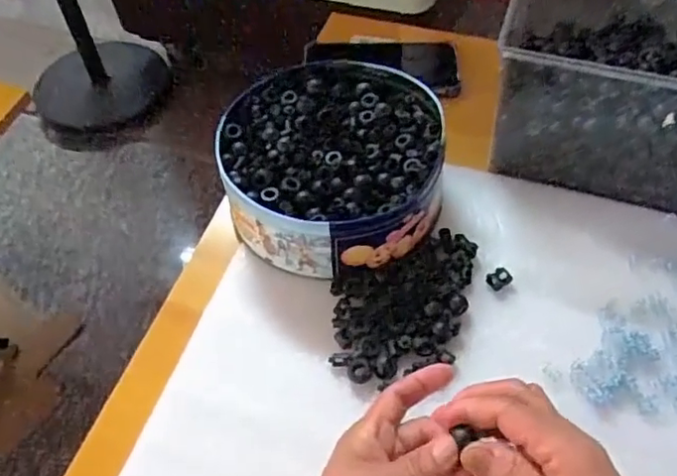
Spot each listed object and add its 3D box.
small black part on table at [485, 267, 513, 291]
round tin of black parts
[{"bbox_3d":[0.130,0.032,0.483,0.020,0.004,0.015,-28,57,-18],"label":"small black part on table"},{"bbox_3d":[-0.005,-0.069,0.526,0.189,0.061,0.209,2,53,3],"label":"round tin of black parts"}]

